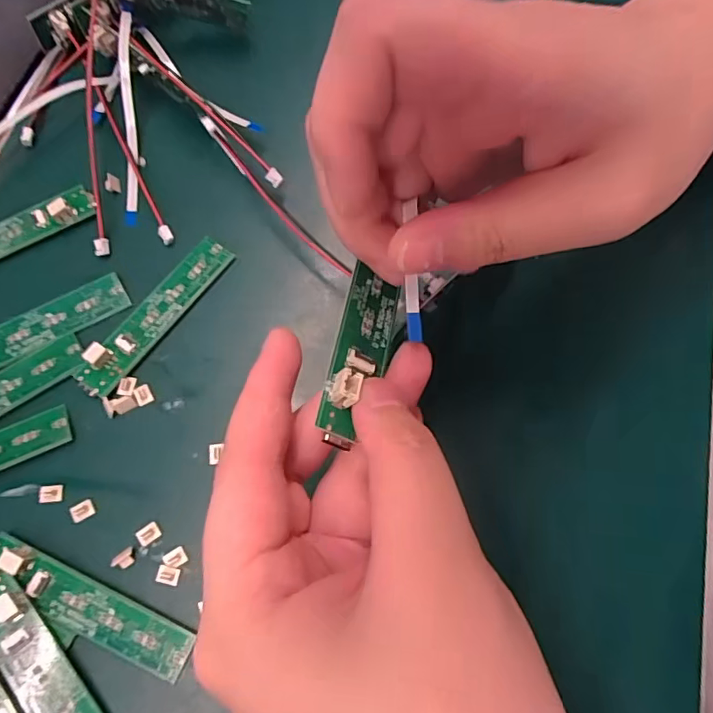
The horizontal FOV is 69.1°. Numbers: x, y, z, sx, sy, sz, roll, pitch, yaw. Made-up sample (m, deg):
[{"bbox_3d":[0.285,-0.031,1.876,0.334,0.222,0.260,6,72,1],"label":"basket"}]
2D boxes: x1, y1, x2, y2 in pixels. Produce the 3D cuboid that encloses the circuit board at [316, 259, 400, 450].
[{"bbox_3d":[0.001,-0.002,0.149,0.016,0.011,0.055,15,55,3],"label":"circuit board"}]

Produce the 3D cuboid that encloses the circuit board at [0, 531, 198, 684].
[{"bbox_3d":[-0.098,0.089,0.183,0.082,0.010,0.017,24,72,6],"label":"circuit board"}]

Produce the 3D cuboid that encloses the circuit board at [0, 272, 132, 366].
[{"bbox_3d":[-0.139,-0.012,0.217,0.083,0.009,0.018,-29,75,-11],"label":"circuit board"}]

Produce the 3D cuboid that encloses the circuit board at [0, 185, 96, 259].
[{"bbox_3d":[-0.159,-0.056,0.231,0.081,0.011,0.018,-30,75,-11],"label":"circuit board"}]

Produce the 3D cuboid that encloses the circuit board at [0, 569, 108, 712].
[{"bbox_3d":[-0.105,0.110,0.175,0.018,0.008,0.084,-40,77,-13],"label":"circuit board"}]

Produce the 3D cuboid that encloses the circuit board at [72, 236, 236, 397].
[{"bbox_3d":[-0.087,-0.020,0.222,0.018,0.010,0.083,34,74,10],"label":"circuit board"}]

